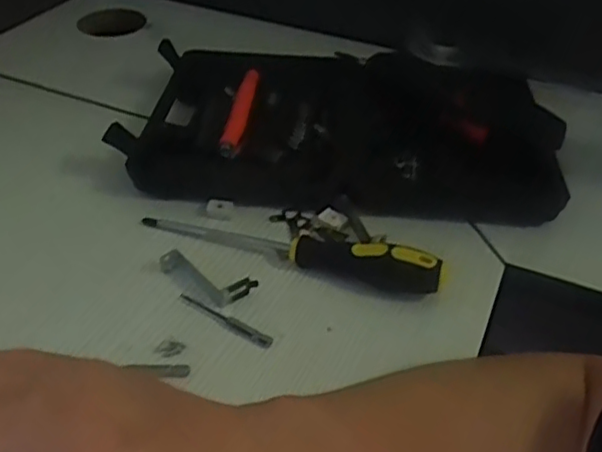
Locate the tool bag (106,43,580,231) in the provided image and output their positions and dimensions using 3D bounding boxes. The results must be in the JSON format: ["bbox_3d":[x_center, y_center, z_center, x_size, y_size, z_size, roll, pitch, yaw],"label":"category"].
[{"bbox_3d":[0.034,-0.103,0.541,0.348,0.058,0.214,6,41,5],"label":"tool bag"}]

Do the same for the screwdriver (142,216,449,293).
[{"bbox_3d":[-0.009,0.009,0.442,0.217,0.027,0.024,15,42,15],"label":"screwdriver"}]

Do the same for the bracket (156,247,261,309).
[{"bbox_3d":[-0.065,0.033,0.424,0.066,0.015,0.025,20,44,21],"label":"bracket"}]

